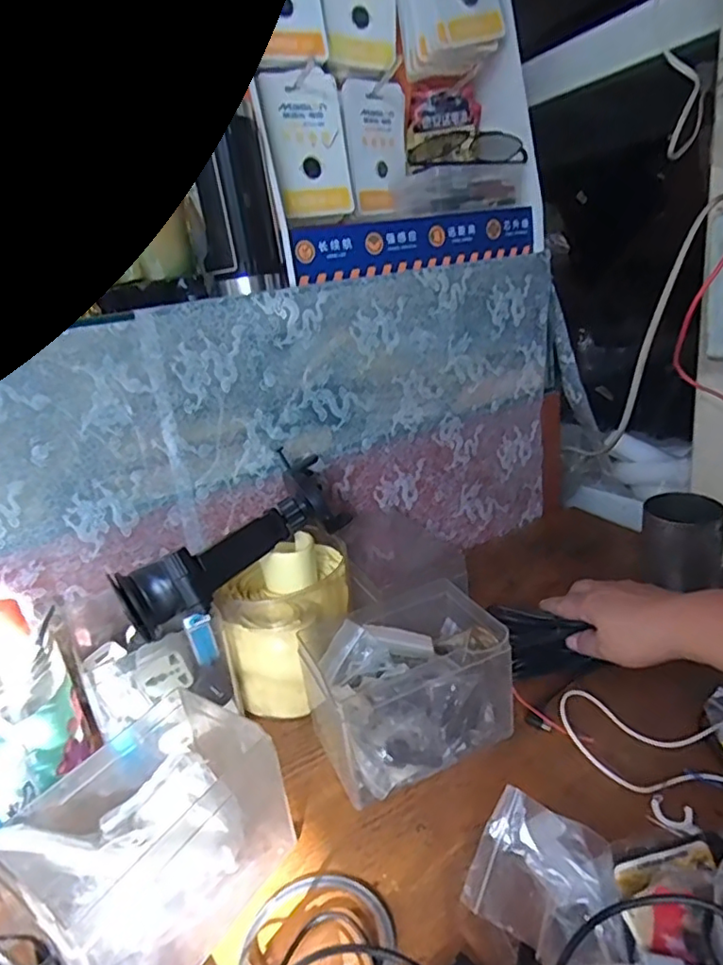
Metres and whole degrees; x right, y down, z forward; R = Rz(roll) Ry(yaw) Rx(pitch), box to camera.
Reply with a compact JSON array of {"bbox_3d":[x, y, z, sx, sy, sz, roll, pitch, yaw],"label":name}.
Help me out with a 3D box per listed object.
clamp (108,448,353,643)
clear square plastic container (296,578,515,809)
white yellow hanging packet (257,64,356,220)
[{"bbox_3d":[-0.103,0.051,0.477,0.191,0.070,0.065,-34,31,-27],"label":"clamp"},{"bbox_3d":[0.031,0.151,0.459,0.140,0.090,0.122,-15,21,-21],"label":"clear square plastic container"},{"bbox_3d":[-0.050,-0.330,0.578,0.086,0.129,0.017,-21,20,-29],"label":"white yellow hanging packet"}]

